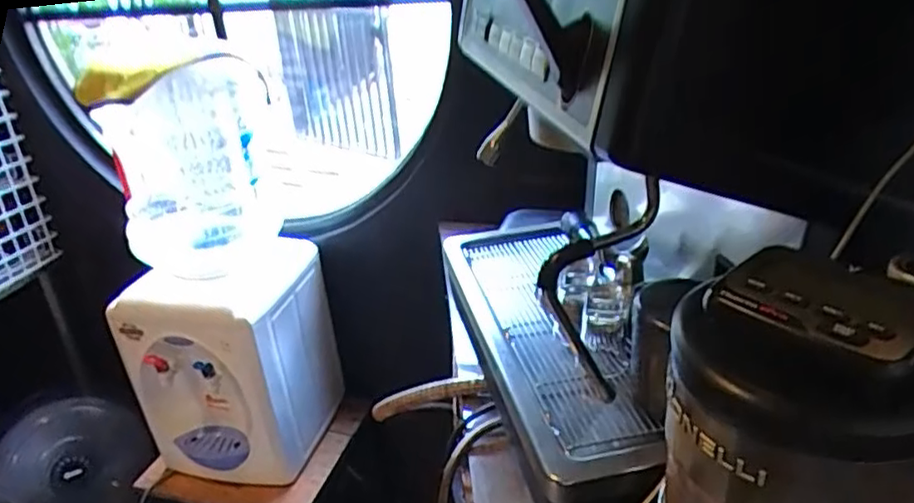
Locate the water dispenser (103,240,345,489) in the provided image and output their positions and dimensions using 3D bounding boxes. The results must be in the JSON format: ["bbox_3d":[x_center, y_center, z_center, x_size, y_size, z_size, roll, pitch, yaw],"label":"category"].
[{"bbox_3d":[-0.439,0.211,1.344,0.298,0.418,0.330,1,29,10],"label":"water dispenser"}]

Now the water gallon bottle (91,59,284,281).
[{"bbox_3d":[-0.476,-0.118,1.206,0.273,0.428,0.242,-16,30,-20],"label":"water gallon bottle"}]

